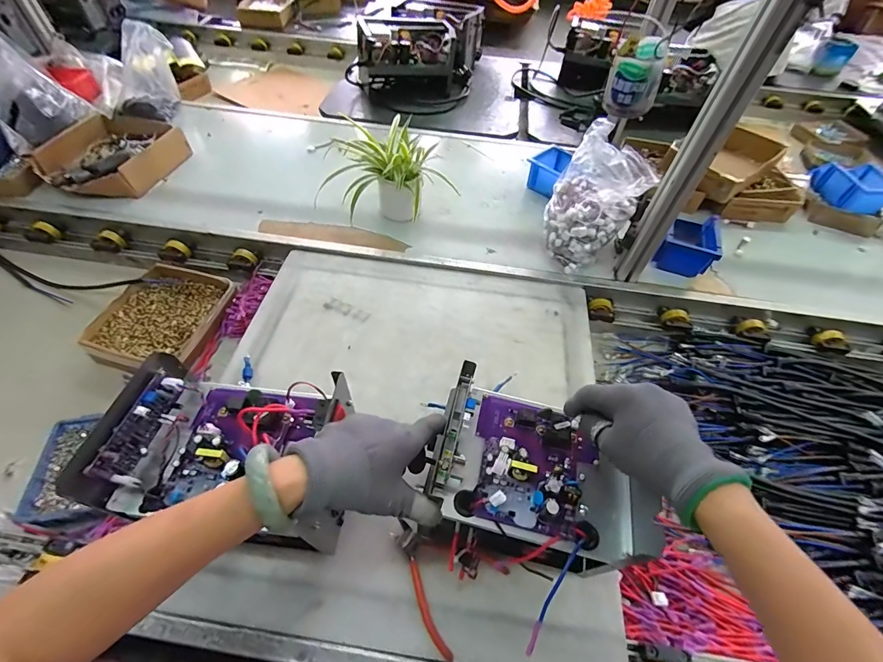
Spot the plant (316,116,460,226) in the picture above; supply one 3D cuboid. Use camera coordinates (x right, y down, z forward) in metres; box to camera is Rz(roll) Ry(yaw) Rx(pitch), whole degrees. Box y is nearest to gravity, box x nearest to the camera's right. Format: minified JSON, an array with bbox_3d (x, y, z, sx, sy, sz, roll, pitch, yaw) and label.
[{"bbox_3d":[-0.120,-0.324,0.833,0.178,0.160,0.225,35,60,21],"label":"plant"}]

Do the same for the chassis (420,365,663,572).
[{"bbox_3d":[0.095,0.140,0.399,0.208,0.066,0.144,20,55,12],"label":"chassis"}]

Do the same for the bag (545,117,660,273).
[{"bbox_3d":[0.291,-0.241,0.757,0.162,0.209,0.173,20,55,12],"label":"bag"}]

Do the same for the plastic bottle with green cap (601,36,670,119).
[{"bbox_3d":[0.245,-0.319,0.494,0.060,0.075,0.056,22,56,13],"label":"plastic bottle with green cap"}]

